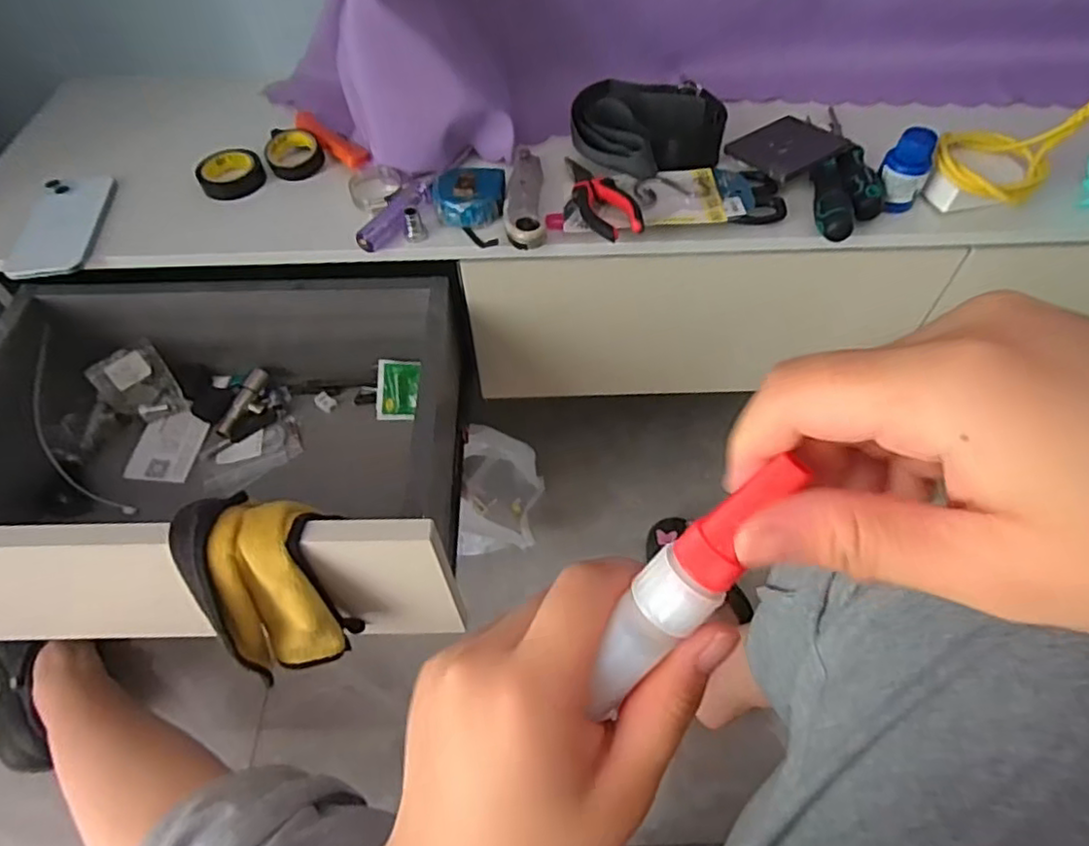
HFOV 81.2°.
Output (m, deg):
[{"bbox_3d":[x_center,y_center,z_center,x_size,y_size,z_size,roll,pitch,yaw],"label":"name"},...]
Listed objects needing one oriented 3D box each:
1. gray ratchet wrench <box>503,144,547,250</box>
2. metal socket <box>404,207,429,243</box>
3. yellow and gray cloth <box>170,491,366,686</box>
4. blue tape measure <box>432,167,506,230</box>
[{"bbox_3d":[-0.020,-0.226,0.626,0.037,0.019,0.148,-3,55,0],"label":"gray ratchet wrench"},{"bbox_3d":[-0.123,-0.188,0.603,0.021,0.027,0.018,-12,55,-7],"label":"metal socket"},{"bbox_3d":[-0.204,0.134,0.510,0.104,0.197,0.066,-22,37,-13],"label":"yellow and gray cloth"},{"bbox_3d":[-0.071,-0.220,0.618,0.069,0.031,0.059,-8,55,-4],"label":"blue tape measure"}]

